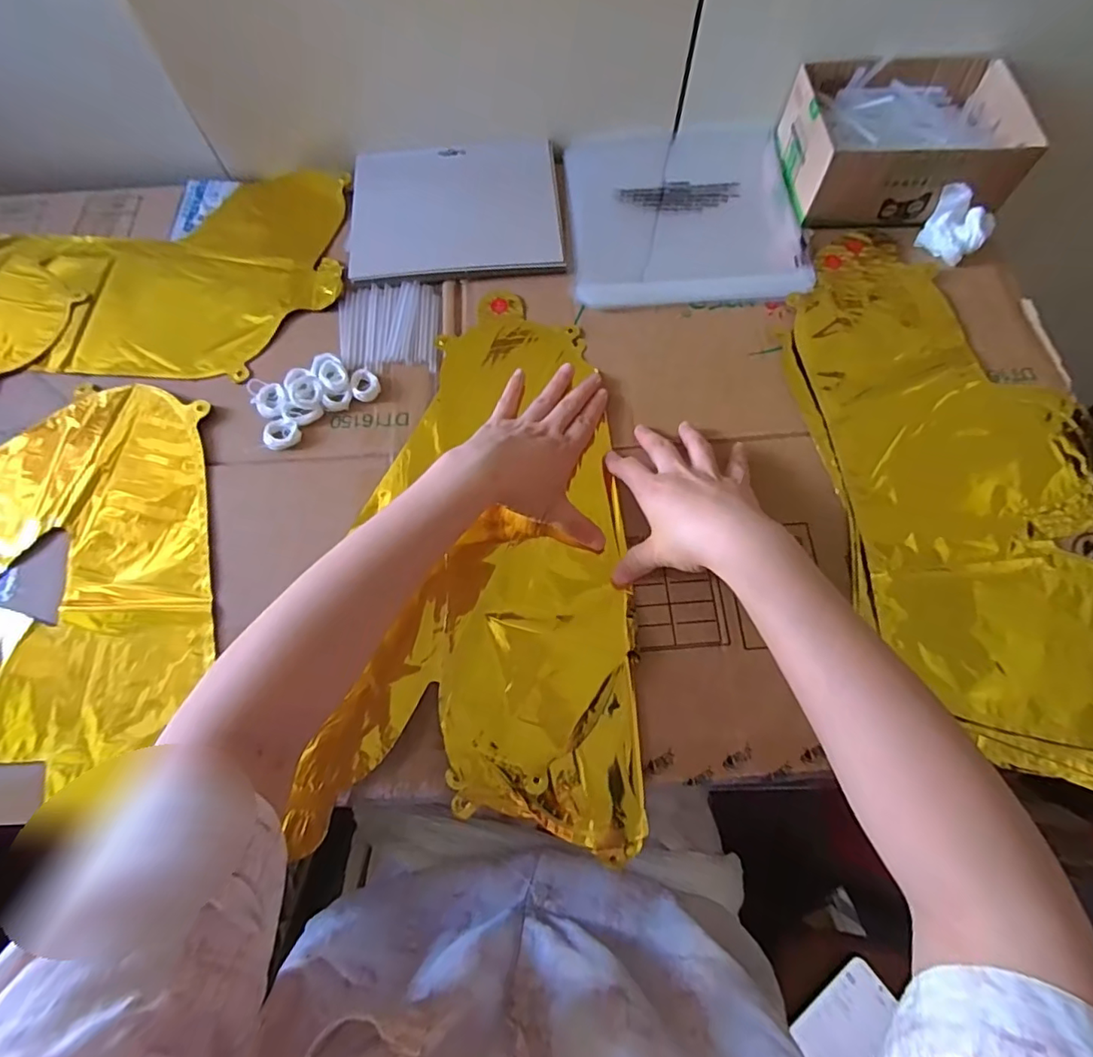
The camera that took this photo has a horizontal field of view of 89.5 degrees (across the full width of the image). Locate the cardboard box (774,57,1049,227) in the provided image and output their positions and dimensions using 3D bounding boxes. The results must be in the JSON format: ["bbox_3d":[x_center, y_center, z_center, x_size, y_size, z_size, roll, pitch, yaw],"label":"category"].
[{"bbox_3d":[0.329,-0.363,0.516,0.194,0.065,0.150,1,69,1],"label":"cardboard box"}]

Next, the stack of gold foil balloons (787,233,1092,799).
[{"bbox_3d":[0.319,-0.040,0.417,0.207,0.008,0.447,-8,69,-3],"label":"stack of gold foil balloons"}]

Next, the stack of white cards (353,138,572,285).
[{"bbox_3d":[-0.086,-0.302,0.517,0.201,0.016,0.165,-6,69,-2],"label":"stack of white cards"}]

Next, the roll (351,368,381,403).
[{"bbox_3d":[-0.149,-0.118,0.452,0.022,0.006,0.030,-18,70,-6],"label":"roll"}]

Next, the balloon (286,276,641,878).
[{"bbox_3d":[-0.045,0.006,0.424,0.213,0.019,0.414,1,69,1],"label":"balloon"}]

